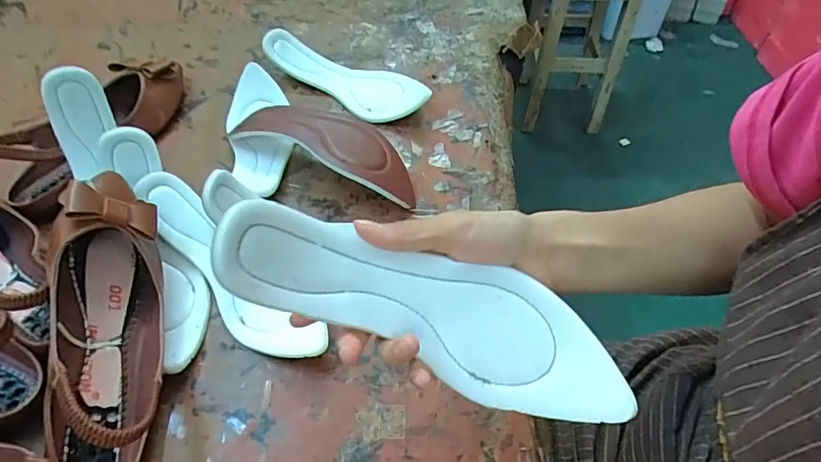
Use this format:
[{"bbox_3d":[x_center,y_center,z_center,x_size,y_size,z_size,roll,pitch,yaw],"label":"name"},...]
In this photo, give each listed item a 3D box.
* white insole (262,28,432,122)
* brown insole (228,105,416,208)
[{"bbox_3d":[-0.079,-0.204,0.640,0.246,0.039,0.083,33,58,23],"label":"white insole"},{"bbox_3d":[-0.090,-0.096,0.550,0.229,0.046,0.090,28,57,20],"label":"brown insole"}]

